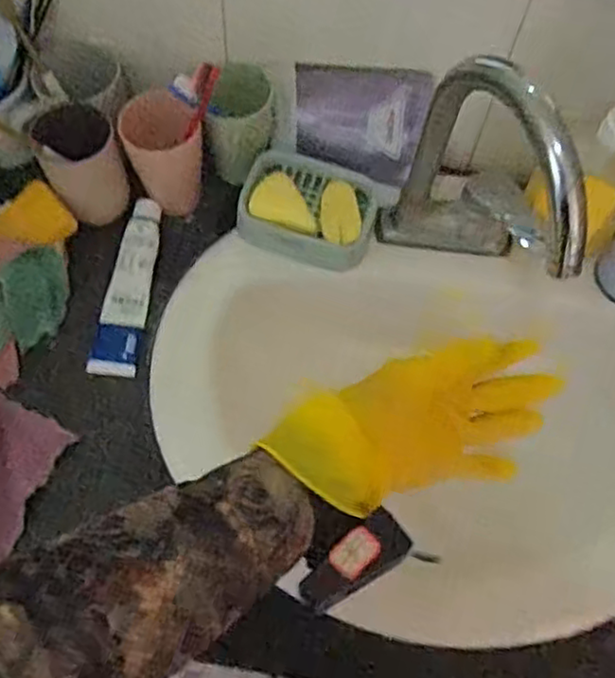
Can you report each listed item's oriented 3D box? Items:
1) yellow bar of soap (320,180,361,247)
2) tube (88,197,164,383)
[{"bbox_3d":[0.031,-0.118,0.644,0.036,0.016,0.066,-1,64,-1],"label":"yellow bar of soap"},{"bbox_3d":[-0.165,-0.051,0.640,0.041,0.020,0.177,7,64,2],"label":"tube"}]

